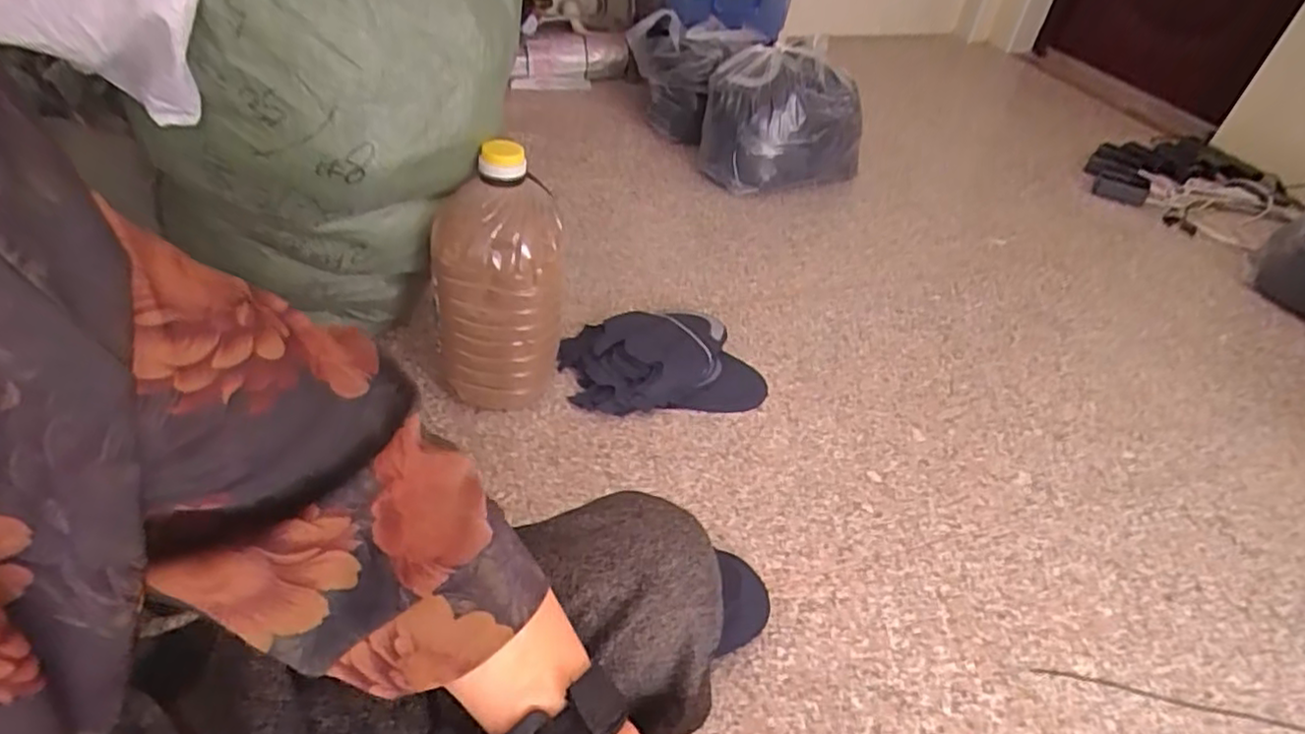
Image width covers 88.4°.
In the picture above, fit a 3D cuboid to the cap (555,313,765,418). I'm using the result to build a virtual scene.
[{"bbox_3d":[0.014,-0.012,1.086,0.323,0.066,0.182,-2,45,-7],"label":"cap"}]

